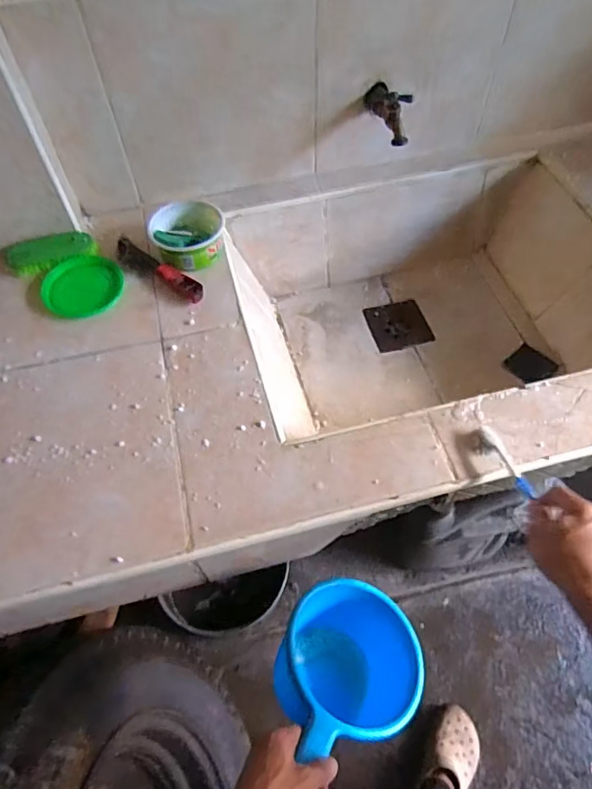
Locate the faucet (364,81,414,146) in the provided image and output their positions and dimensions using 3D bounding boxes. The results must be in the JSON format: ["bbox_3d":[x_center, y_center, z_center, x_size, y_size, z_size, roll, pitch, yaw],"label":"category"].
[{"bbox_3d":[0.142,-0.432,0.763,0.039,0.059,0.121,-13,58,-7],"label":"faucet"}]

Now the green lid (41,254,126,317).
[{"bbox_3d":[-0.310,-0.157,0.734,0.107,0.008,0.099,3,71,-8],"label":"green lid"}]

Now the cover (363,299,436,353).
[{"bbox_3d":[0.188,-0.128,0.926,0.105,0.011,0.110,-12,58,-7],"label":"cover"}]

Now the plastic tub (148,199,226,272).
[{"bbox_3d":[-0.164,-0.244,0.771,0.108,0.044,0.127,-10,57,-5],"label":"plastic tub"}]

